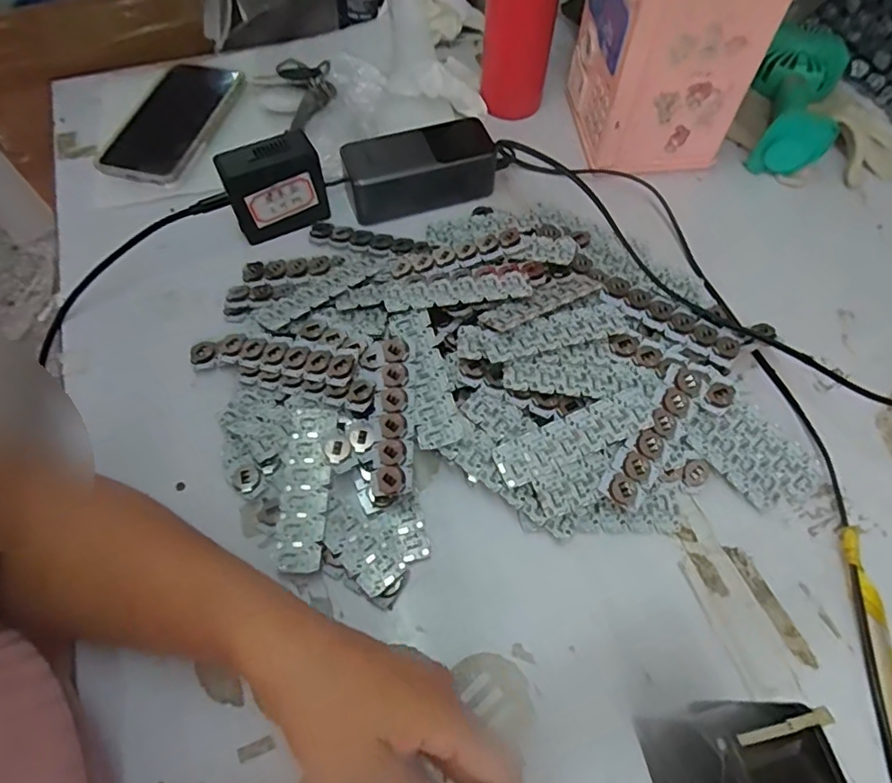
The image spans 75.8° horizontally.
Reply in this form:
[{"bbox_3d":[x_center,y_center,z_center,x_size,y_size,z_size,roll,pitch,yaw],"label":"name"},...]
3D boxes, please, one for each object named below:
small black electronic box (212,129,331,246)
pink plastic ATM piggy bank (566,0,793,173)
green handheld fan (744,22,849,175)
[{"bbox_3d":[-0.143,-0.173,0.478,0.078,0.067,0.034,-22,64,-11],"label":"small black electronic box"},{"bbox_3d":[0.190,-0.302,0.496,0.121,0.180,0.117,-4,61,-5],"label":"pink plastic ATM piggy bank"},{"bbox_3d":[0.340,-0.289,0.564,0.079,0.058,0.182,25,62,11],"label":"green handheld fan"}]

